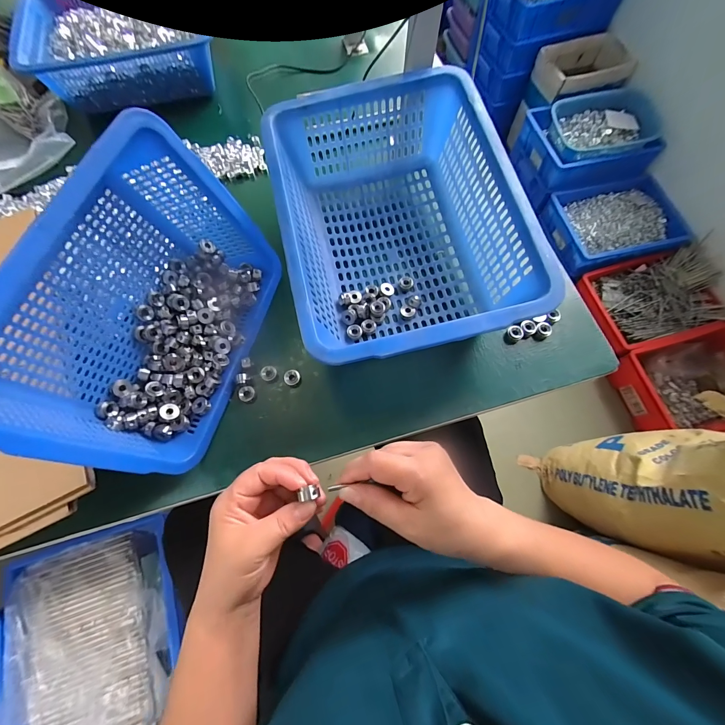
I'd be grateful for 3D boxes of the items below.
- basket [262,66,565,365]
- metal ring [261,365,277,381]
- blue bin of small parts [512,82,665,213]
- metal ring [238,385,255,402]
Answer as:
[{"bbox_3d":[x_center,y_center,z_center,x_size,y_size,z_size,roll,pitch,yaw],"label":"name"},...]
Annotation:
[{"bbox_3d":[0.038,-0.166,0.420,0.261,0.120,0.347,-13,71,-4],"label":"basket"},{"bbox_3d":[-0.120,0.014,0.422,0.020,0.006,0.018,-11,71,-3],"label":"metal ring"},{"bbox_3d":[0.917,-0.878,1.347,0.509,0.229,0.384,-18,71,-6],"label":"blue bin of small parts"},{"bbox_3d":[-0.145,0.039,0.412,0.019,0.007,0.018,-14,71,-4],"label":"metal ring"}]

